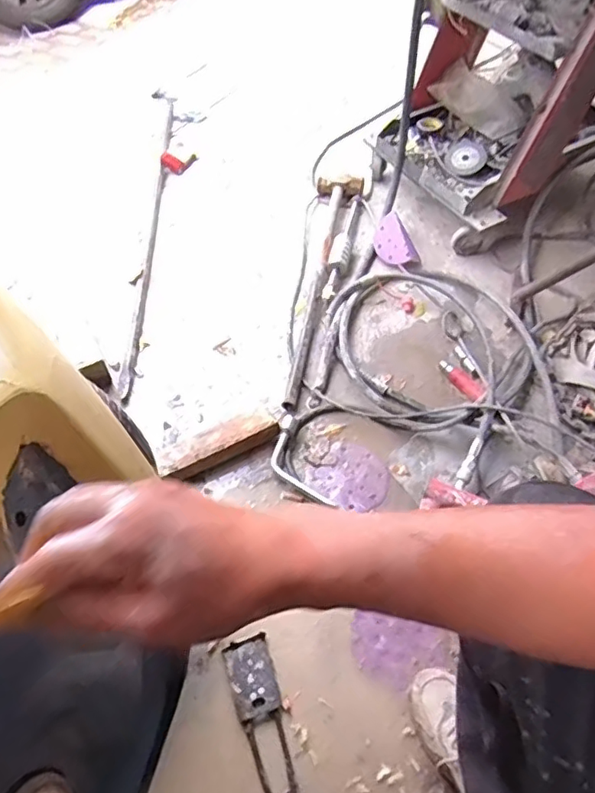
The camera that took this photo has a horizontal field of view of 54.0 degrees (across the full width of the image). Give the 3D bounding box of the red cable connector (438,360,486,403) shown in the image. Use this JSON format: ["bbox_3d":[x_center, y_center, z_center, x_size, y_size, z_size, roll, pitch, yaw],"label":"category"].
[{"bbox_3d":[0.315,-0.034,1.132,0.032,0.024,0.113,-27,57,-17],"label":"red cable connector"}]

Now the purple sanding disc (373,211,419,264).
[{"bbox_3d":[0.221,-0.359,1.348,0.079,0.047,0.152,-16,54,-9],"label":"purple sanding disc"}]

